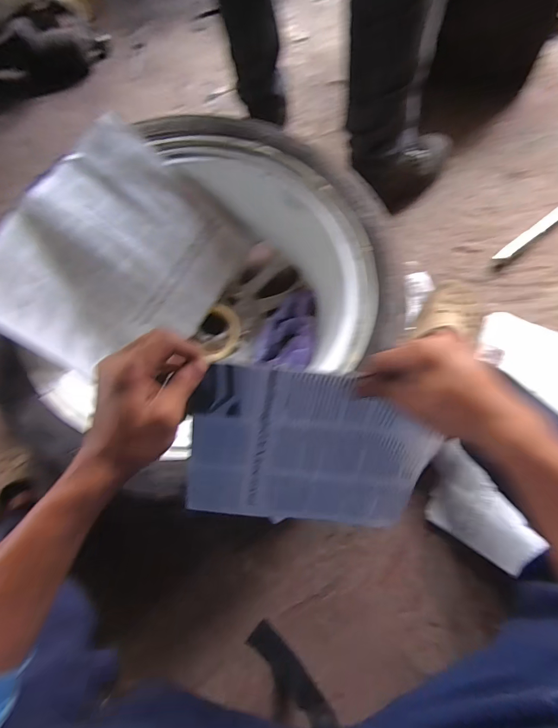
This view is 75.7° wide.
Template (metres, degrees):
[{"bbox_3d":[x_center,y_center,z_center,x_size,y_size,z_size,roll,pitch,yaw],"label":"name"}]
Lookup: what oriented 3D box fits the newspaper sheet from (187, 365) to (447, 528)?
[{"bbox_3d":[0.030,0.087,0.334,0.217,0.172,0.011,9,29,-7],"label":"newspaper sheet"}]

